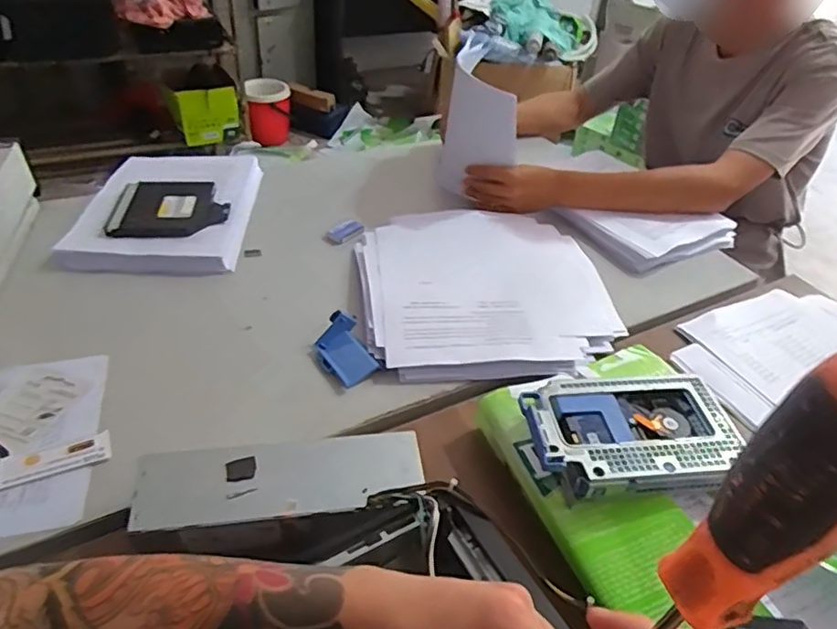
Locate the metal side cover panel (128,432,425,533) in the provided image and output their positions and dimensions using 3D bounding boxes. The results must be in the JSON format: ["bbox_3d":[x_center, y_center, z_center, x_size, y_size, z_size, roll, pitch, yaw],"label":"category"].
[{"bbox_3d":[-0.118,0.139,0.505,0.236,0.010,0.067,-5,51,-5],"label":"metal side cover panel"}]

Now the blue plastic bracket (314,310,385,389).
[{"bbox_3d":[-0.084,0.038,0.679,0.056,0.035,0.086,-18,45,-24],"label":"blue plastic bracket"}]

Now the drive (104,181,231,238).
[{"bbox_3d":[-0.364,-0.165,0.885,0.155,0.019,0.144,1,43,-8],"label":"drive"}]

